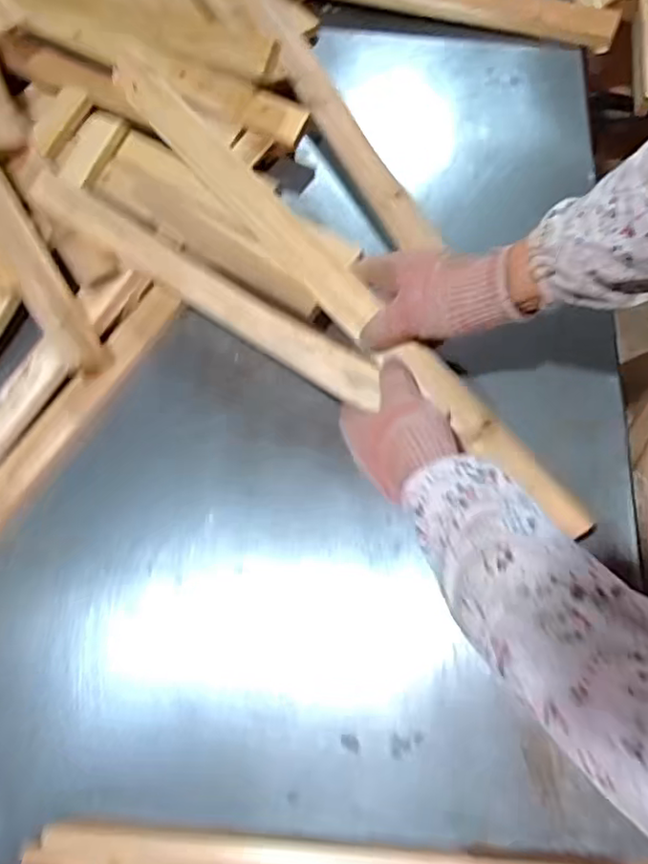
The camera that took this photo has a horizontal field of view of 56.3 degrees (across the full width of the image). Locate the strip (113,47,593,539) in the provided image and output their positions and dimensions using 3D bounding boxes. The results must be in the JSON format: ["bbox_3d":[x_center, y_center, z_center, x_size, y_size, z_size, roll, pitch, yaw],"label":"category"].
[{"bbox_3d":[0.007,-0.142,0.555,0.041,0.023,0.592,-43,78,4],"label":"strip"}]

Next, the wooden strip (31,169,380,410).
[{"bbox_3d":[-0.125,-0.148,0.594,0.419,0.027,0.048,33,74,15],"label":"wooden strip"}]

